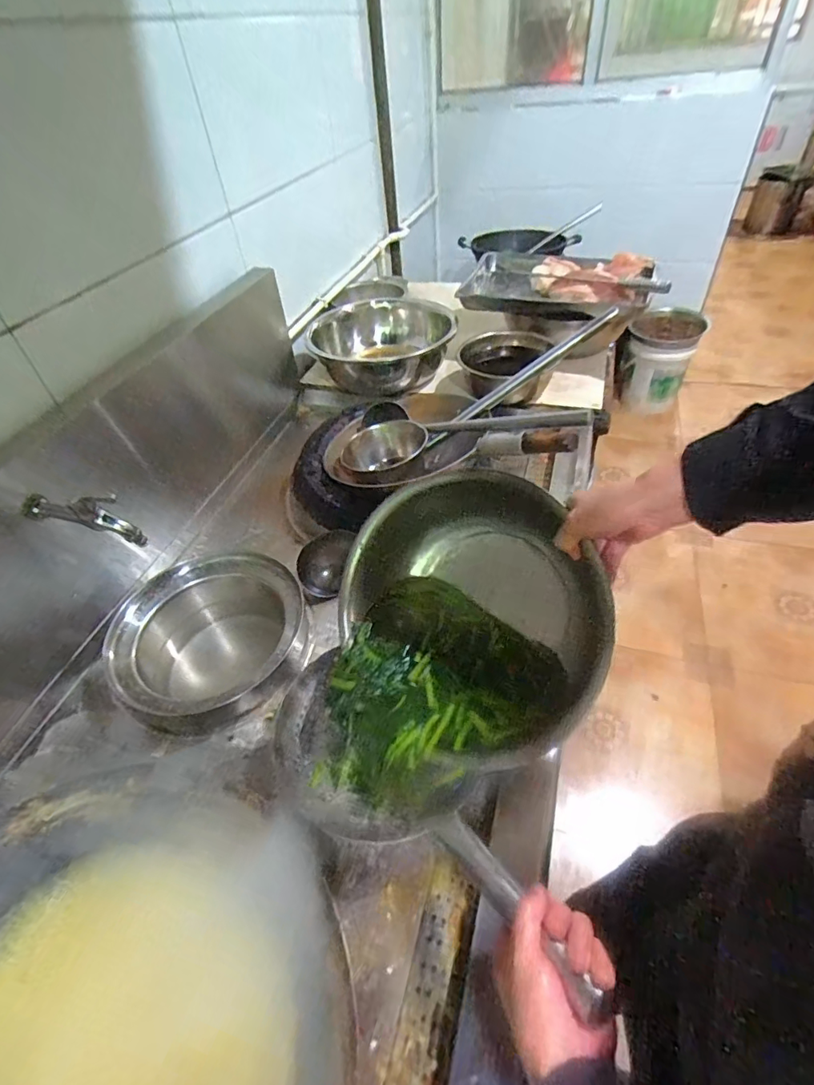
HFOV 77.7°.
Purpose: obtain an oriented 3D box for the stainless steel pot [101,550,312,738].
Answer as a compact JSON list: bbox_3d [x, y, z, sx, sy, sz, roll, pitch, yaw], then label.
[{"bbox_3d":[-0.301,0.166,0.835,0.274,0.171,0.284,-3,45,3],"label":"stainless steel pot"}]

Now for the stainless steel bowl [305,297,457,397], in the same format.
[{"bbox_3d":[-0.057,-0.509,1.315,0.341,0.150,0.281,6,47,11],"label":"stainless steel bowl"}]

